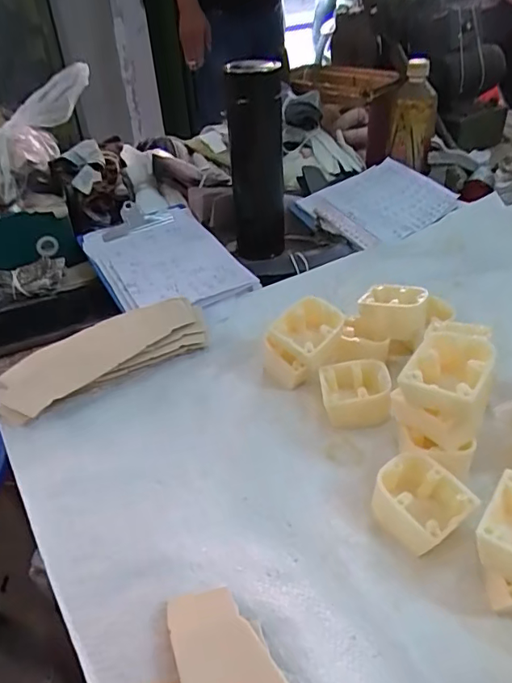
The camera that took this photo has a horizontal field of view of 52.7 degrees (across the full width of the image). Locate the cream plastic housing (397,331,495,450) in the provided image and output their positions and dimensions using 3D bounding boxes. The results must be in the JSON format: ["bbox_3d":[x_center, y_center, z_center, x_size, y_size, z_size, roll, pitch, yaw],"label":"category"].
[{"bbox_3d":[0.132,0.034,0.358,0.050,0.064,0.055,19,42,28],"label":"cream plastic housing"}]

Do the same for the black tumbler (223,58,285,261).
[{"bbox_3d":[0.001,-0.221,0.653,0.065,0.229,0.062,-3,36,1],"label":"black tumbler"}]

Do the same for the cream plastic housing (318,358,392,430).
[{"bbox_3d":[0.083,0.042,0.433,0.054,0.030,0.046,-3,36,1],"label":"cream plastic housing"}]

